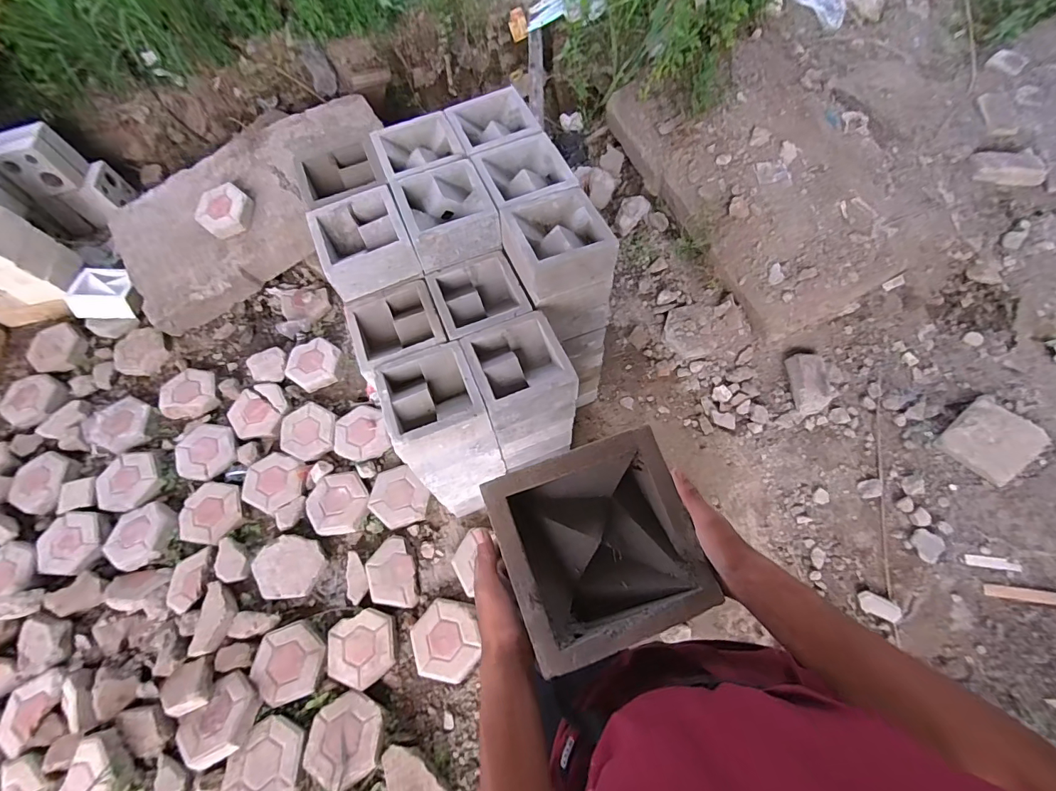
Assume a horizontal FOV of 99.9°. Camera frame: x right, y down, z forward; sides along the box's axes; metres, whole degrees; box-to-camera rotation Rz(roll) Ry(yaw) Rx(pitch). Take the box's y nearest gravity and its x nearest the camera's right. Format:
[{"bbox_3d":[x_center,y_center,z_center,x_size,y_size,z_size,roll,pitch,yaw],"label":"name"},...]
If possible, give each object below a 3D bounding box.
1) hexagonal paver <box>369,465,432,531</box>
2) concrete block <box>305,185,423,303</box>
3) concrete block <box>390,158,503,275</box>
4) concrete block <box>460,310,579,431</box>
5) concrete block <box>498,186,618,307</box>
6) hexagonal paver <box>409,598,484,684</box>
[{"bbox_3d":[-0.436,0.347,1.501,0.182,0.061,0.209,-42,67,-18],"label":"hexagonal paver"},{"bbox_3d":[-0.381,-0.352,1.049,0.202,0.109,0.209,-22,65,-6],"label":"concrete block"},{"bbox_3d":[-0.193,-0.432,1.071,0.202,0.114,0.215,-22,65,-6],"label":"concrete block"},{"bbox_3d":[-0.018,-0.057,0.988,0.199,0.104,0.204,-21,65,-5],"label":"concrete block"},{"bbox_3d":[0.072,-0.346,1.012,0.218,0.105,0.216,-22,65,-6],"label":"concrete block"},{"bbox_3d":[-0.247,0.704,1.283,0.184,0.046,0.200,4,62,6],"label":"hexagonal paver"}]

